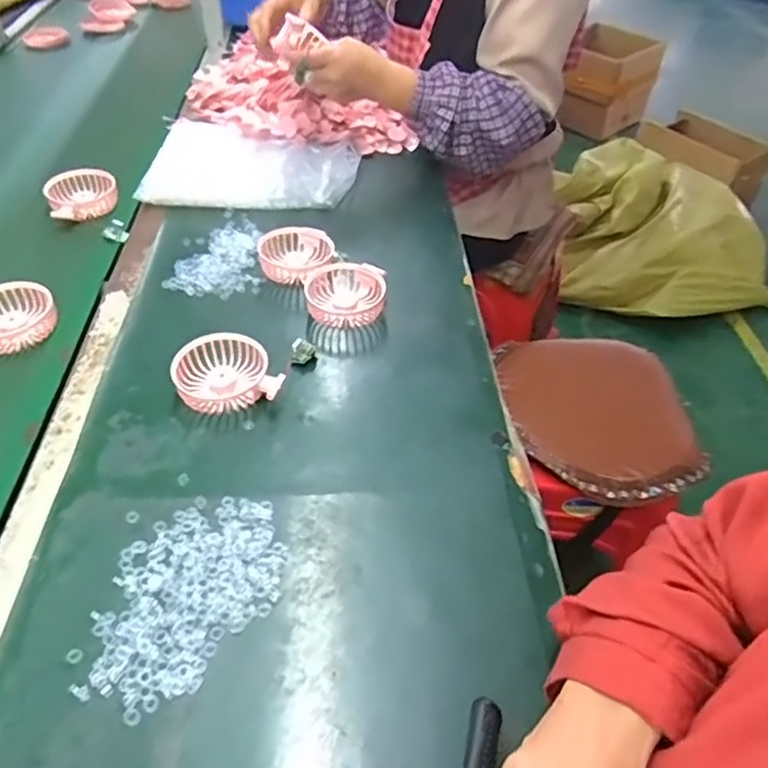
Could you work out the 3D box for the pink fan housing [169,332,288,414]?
[{"bbox_3d":[-0.155,-0.007,0.597,0.090,0.029,0.090,-21,48,-20],"label":"pink fan housing"}]

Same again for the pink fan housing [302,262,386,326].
[{"bbox_3d":[-0.044,-0.101,0.693,0.090,0.030,0.082,0,44,-1],"label":"pink fan housing"}]

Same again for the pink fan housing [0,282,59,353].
[{"bbox_3d":[-0.405,-0.072,0.657,0.077,0.035,0.086,18,47,17],"label":"pink fan housing"}]

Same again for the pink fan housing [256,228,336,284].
[{"bbox_3d":[-0.106,-0.160,0.739,0.090,0.027,0.089,-6,45,-7],"label":"pink fan housing"}]

